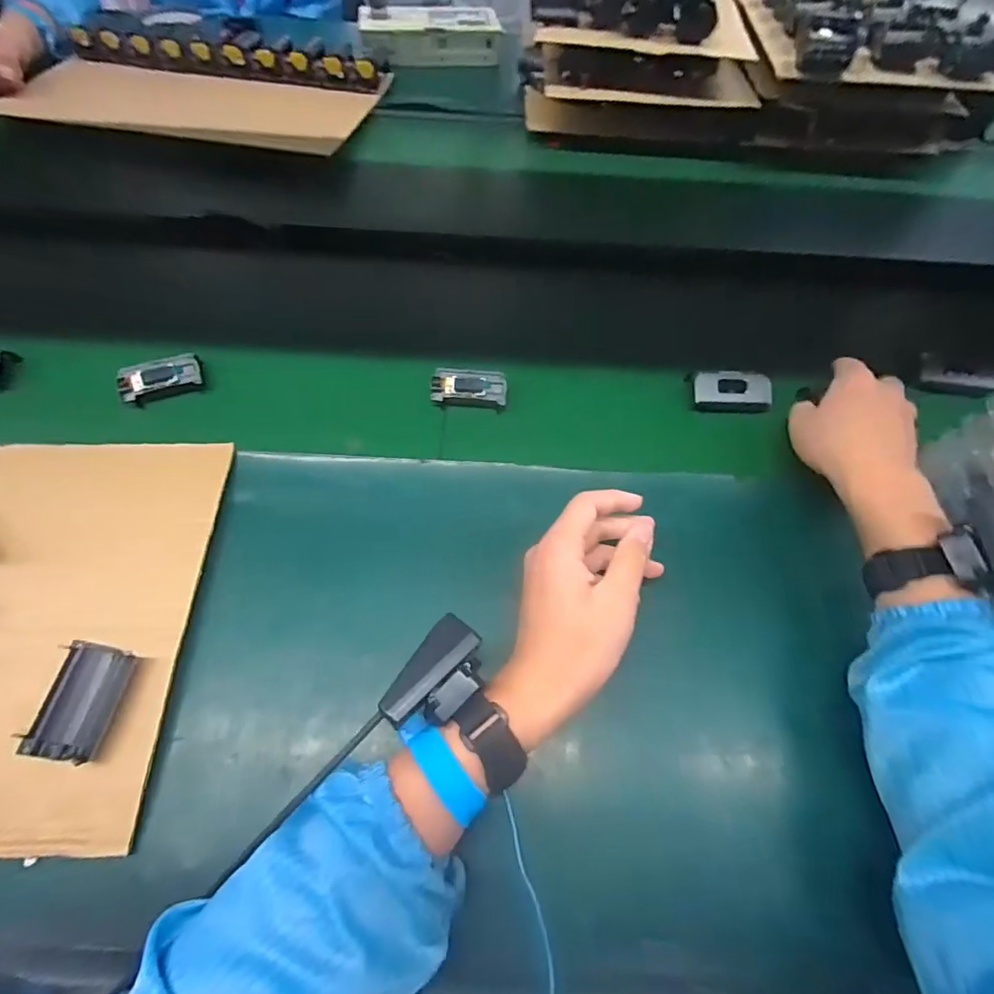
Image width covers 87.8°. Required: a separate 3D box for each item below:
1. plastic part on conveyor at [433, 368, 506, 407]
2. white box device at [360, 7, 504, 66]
[{"bbox_3d":[-0.026,-0.104,0.493,0.070,0.013,0.035,5,88,-1],"label":"plastic part on conveyor"},{"bbox_3d":[-0.108,-0.757,0.850,0.222,0.050,0.089,-5,60,-7],"label":"white box device"}]

